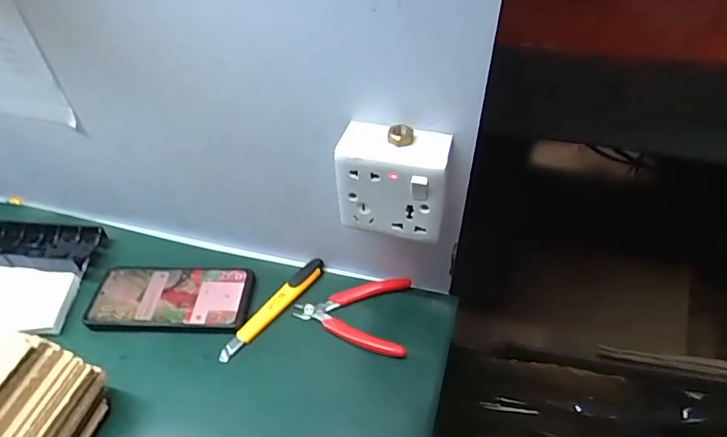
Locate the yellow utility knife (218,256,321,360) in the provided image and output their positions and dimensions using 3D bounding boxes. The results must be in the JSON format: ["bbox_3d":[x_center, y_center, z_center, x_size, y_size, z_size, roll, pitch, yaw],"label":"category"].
[{"bbox_3d":[-0.094,0.091,0.503,0.024,0.016,0.144,29,52,27],"label":"yellow utility knife"}]

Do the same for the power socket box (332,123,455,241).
[{"bbox_3d":[0.025,-0.030,0.395,0.085,0.085,0.046,10,45,12],"label":"power socket box"}]

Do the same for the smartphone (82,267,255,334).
[{"bbox_3d":[-0.206,0.085,0.514,0.165,0.011,0.079,0,44,1],"label":"smartphone"}]

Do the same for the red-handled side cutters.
[{"bbox_3d":[-0.013,0.095,0.495,0.116,0.013,0.085,4,44,6],"label":"red-handled side cutters"}]

